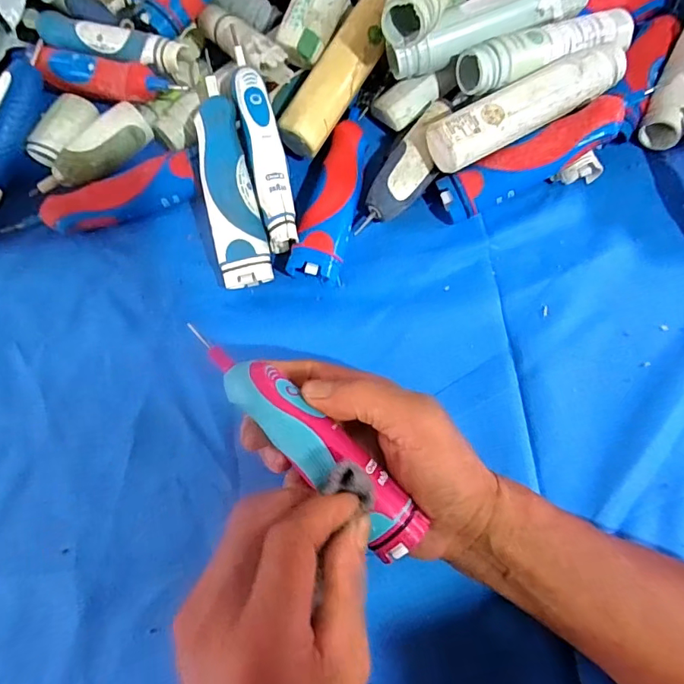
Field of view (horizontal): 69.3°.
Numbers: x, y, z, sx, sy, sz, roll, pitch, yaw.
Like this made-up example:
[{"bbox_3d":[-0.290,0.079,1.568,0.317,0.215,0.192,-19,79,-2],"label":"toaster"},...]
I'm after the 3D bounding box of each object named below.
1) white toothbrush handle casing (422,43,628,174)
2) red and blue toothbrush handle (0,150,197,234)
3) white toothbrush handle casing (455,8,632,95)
[{"bbox_3d":[0.126,-0.160,0.342,0.140,0.036,0.034,-28,74,-7],"label":"white toothbrush handle casing"},{"bbox_3d":[-0.175,-0.103,0.365,0.137,0.026,0.031,-17,76,-3],"label":"red and blue toothbrush handle"},{"bbox_3d":[0.150,-0.207,0.355,0.140,0.039,0.033,-23,74,-5],"label":"white toothbrush handle casing"}]

